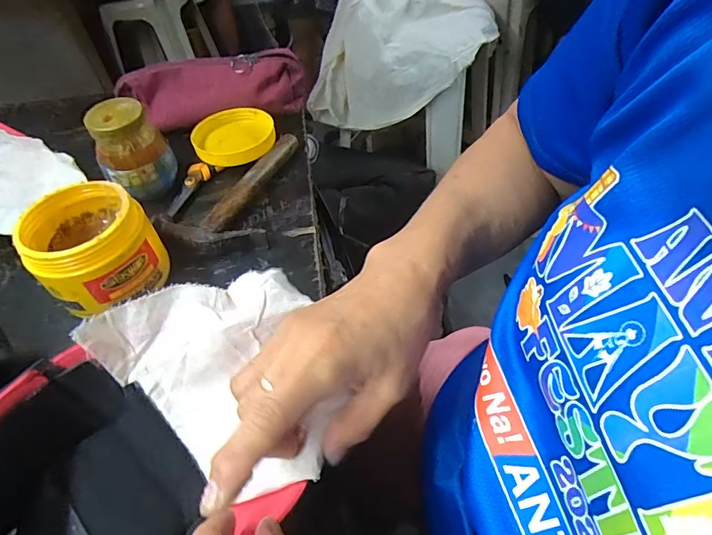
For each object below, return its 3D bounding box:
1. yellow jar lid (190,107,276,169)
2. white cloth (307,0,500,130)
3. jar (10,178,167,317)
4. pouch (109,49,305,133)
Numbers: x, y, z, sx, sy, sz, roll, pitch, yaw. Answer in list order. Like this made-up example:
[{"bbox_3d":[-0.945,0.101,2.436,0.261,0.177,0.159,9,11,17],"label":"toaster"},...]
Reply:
[{"bbox_3d":[-0.145,-0.156,0.538,0.093,0.019,0.089,-2,49,3],"label":"yellow jar lid"},{"bbox_3d":[0.109,-0.545,1.160,0.475,0.281,0.263,-7,49,-1],"label":"white cloth"},{"bbox_3d":[-0.226,-0.021,0.388,0.087,0.068,0.099,-36,56,-23],"label":"jar"},{"bbox_3d":[-0.177,-0.222,0.560,0.219,0.058,0.048,-10,49,-3],"label":"pouch"}]

